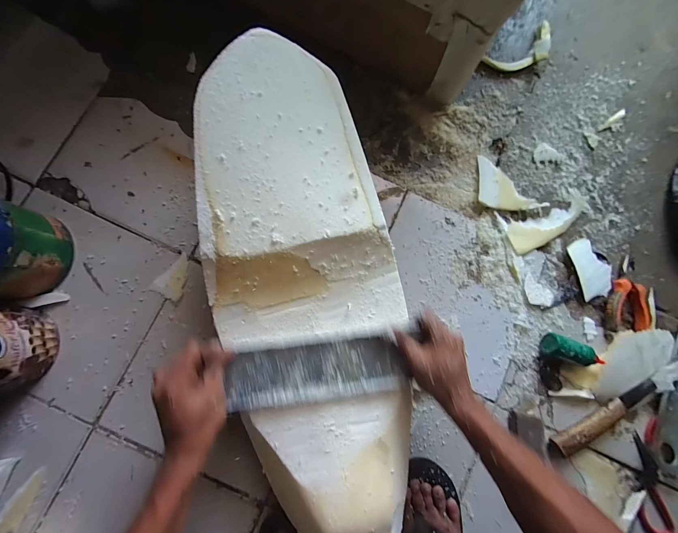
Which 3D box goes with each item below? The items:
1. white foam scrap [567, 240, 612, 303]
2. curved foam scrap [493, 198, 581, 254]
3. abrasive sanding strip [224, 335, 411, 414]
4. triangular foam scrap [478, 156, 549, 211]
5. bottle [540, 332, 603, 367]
[{"bbox_3d":[0.492,0.003,0.565,0.074,0.015,0.112,-15,84,-5],"label":"white foam scrap"},{"bbox_3d":[0.409,-0.080,0.564,0.179,0.019,0.086,-10,84,-5],"label":"curved foam scrap"},{"bbox_3d":[-0.027,0.141,0.388,0.233,0.009,0.073,-5,82,-4],"label":"abrasive sanding strip"},{"bbox_3d":[0.336,-0.162,0.573,0.124,0.013,0.103,3,83,-3],"label":"triangular foam scrap"},{"bbox_3d":[0.414,0.151,0.516,0.102,0.041,0.042,16,82,-2],"label":"bottle"}]

